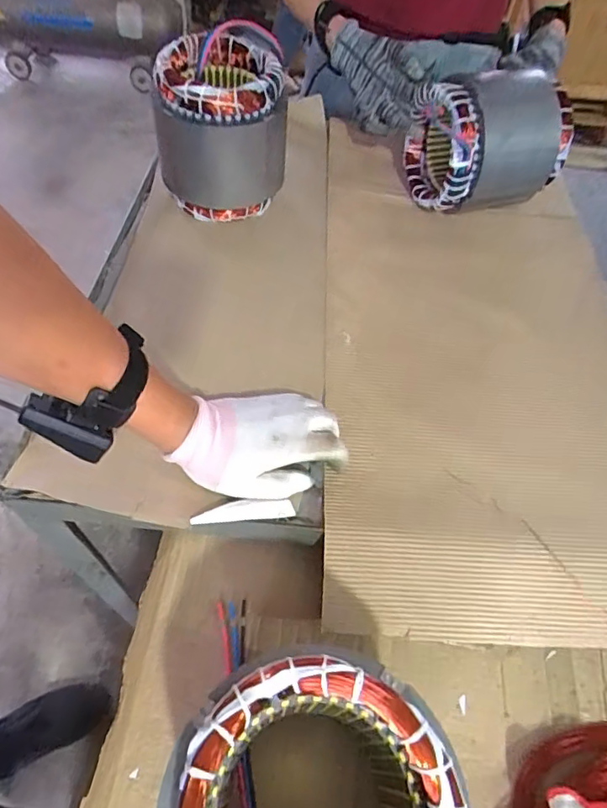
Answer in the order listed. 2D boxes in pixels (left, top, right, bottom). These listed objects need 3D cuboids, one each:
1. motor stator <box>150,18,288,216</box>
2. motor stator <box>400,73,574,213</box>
[{"bbox_3d":[-0.095,-0.340,0.629,0.141,0.157,0.149,4,55,-1],"label":"motor stator"},{"bbox_3d":[0.236,-0.335,0.671,0.158,0.138,0.158,-10,56,-10],"label":"motor stator"}]

